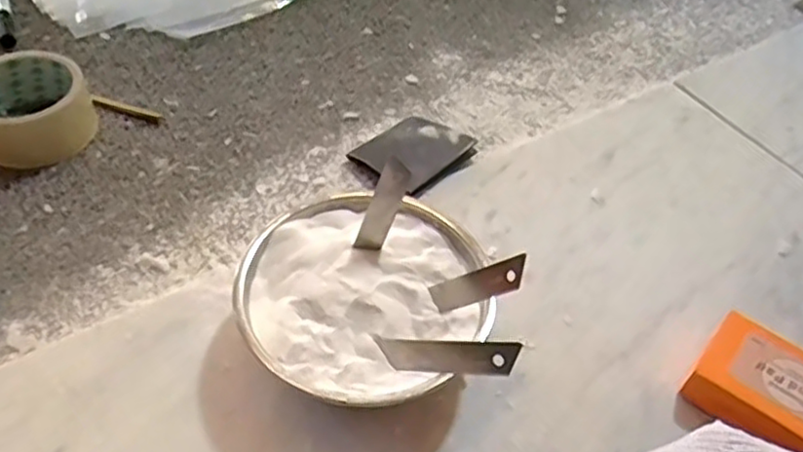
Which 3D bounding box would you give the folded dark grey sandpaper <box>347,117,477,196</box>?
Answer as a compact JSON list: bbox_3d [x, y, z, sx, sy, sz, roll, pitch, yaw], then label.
[{"bbox_3d":[0.008,-0.059,0.546,0.073,0.022,0.079,37,54,26],"label":"folded dark grey sandpaper"}]

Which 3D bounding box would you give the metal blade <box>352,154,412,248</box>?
[{"bbox_3d":[-0.011,-0.013,0.427,0.017,0.004,0.059,22,83,-5],"label":"metal blade"}]

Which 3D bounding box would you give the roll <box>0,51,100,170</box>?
[{"bbox_3d":[-0.288,-0.091,0.531,0.087,0.043,0.082,3,47,-3],"label":"roll"}]

